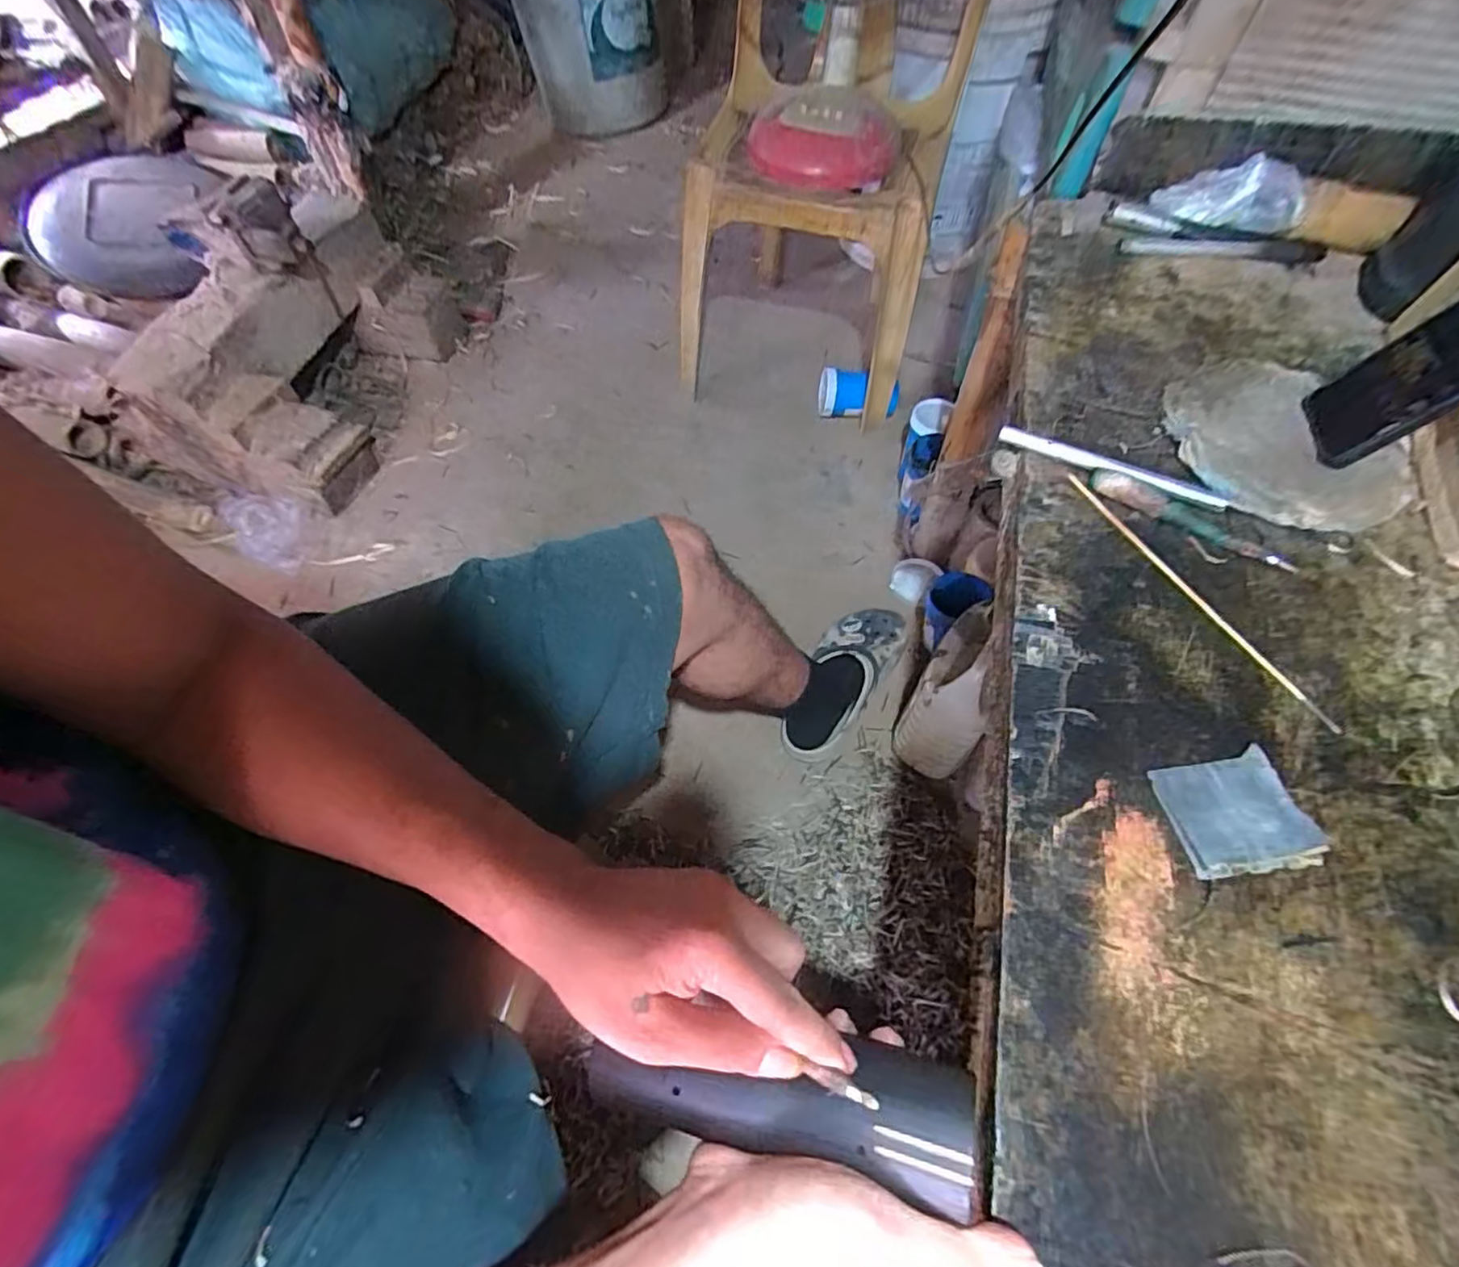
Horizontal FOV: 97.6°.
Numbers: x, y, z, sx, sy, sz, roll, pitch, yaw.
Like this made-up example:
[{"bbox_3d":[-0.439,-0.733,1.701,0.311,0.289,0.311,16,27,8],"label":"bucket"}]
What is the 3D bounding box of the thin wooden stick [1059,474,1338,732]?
[{"bbox_3d":[0.308,-0.029,0.430,0.012,0.004,0.225,-24,63,-14],"label":"thin wooden stick"}]

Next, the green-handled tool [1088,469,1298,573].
[{"bbox_3d":[0.327,-0.082,0.455,0.138,0.013,0.020,29,64,15],"label":"green-handled tool"}]

